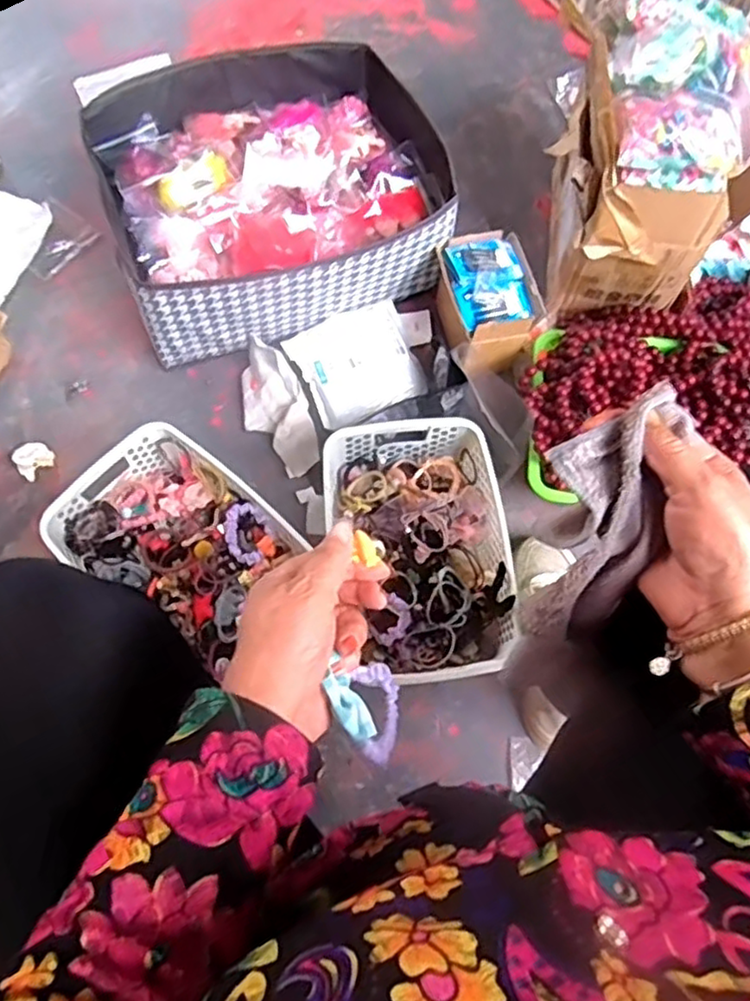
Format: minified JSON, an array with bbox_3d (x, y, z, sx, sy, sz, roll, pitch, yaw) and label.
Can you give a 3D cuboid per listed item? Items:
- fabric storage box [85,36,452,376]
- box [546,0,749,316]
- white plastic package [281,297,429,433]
[{"bbox_3d":[-0.133,-0.405,0.905,0.411,0.136,0.365,-19,71,-7],"label":"fabric storage box"},{"bbox_3d":[0.323,-0.417,0.841,0.191,0.291,0.270,-2,70,-1],"label":"box"},{"bbox_3d":[-0.018,-0.182,0.904,0.160,0.028,0.147,-26,72,-9],"label":"white plastic package"}]

